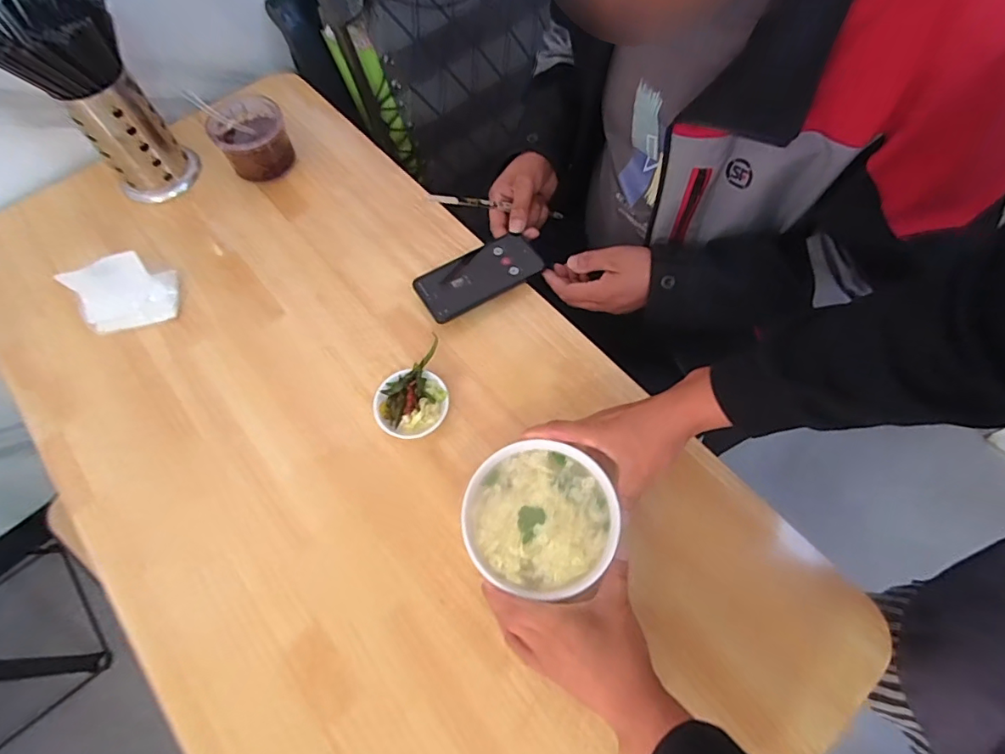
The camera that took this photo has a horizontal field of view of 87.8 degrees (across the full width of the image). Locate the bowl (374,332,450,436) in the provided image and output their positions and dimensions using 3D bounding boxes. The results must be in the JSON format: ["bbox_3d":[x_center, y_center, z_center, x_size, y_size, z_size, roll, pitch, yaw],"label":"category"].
[{"bbox_3d":[-0.106,0.023,0.615,0.092,0.043,0.093,0,64,1],"label":"bowl"}]

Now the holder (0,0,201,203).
[{"bbox_3d":[-0.547,-0.372,0.719,0.114,0.248,0.140,41,71,19],"label":"holder"}]

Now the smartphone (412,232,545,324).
[{"bbox_3d":[-0.032,-0.135,0.693,0.161,0.012,0.077,-31,68,-13],"label":"smartphone"}]

